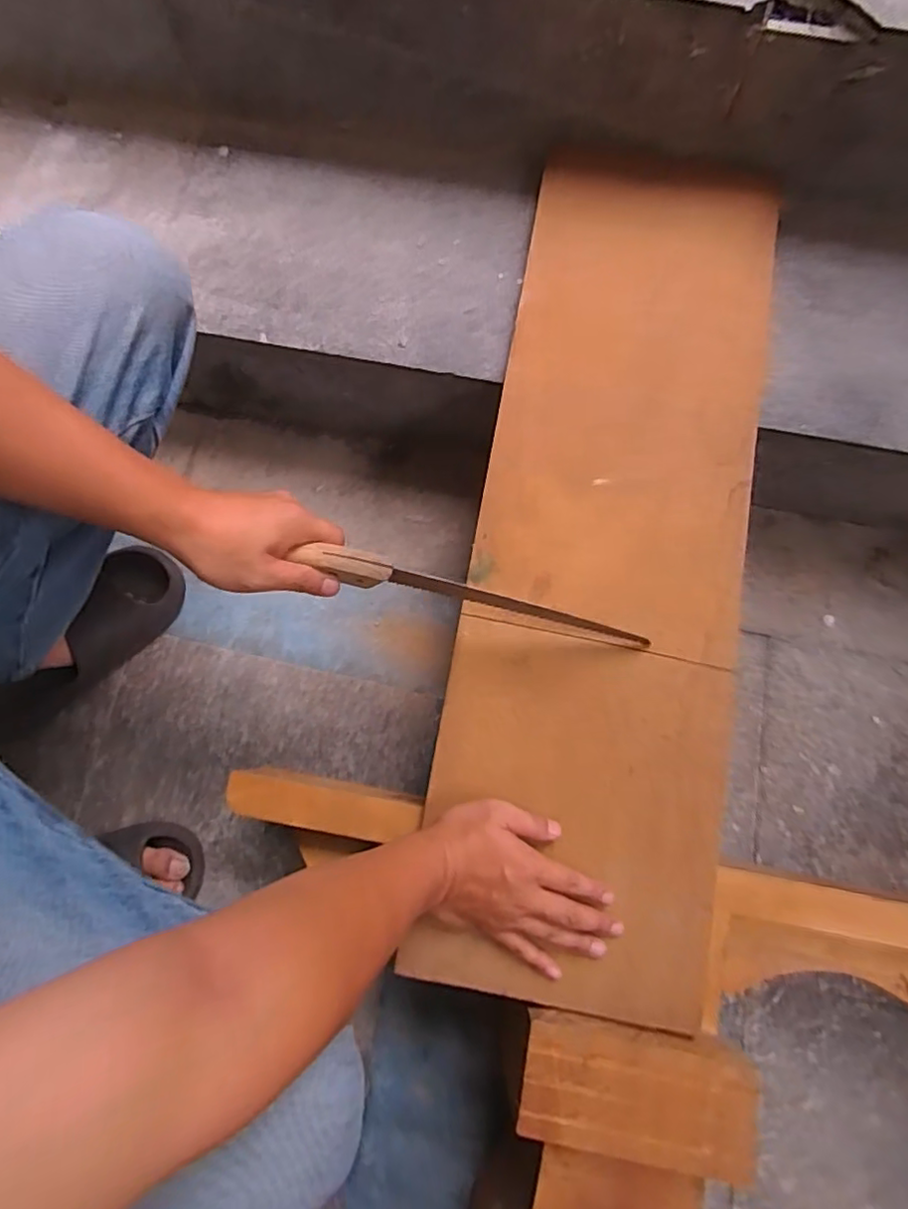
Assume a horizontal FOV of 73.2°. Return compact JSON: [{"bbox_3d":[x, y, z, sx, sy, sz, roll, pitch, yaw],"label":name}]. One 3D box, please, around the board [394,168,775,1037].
[{"bbox_3d":[0.154,-0.059,0.603,0.266,0.027,0.824,8,79,1],"label":"board"}]

